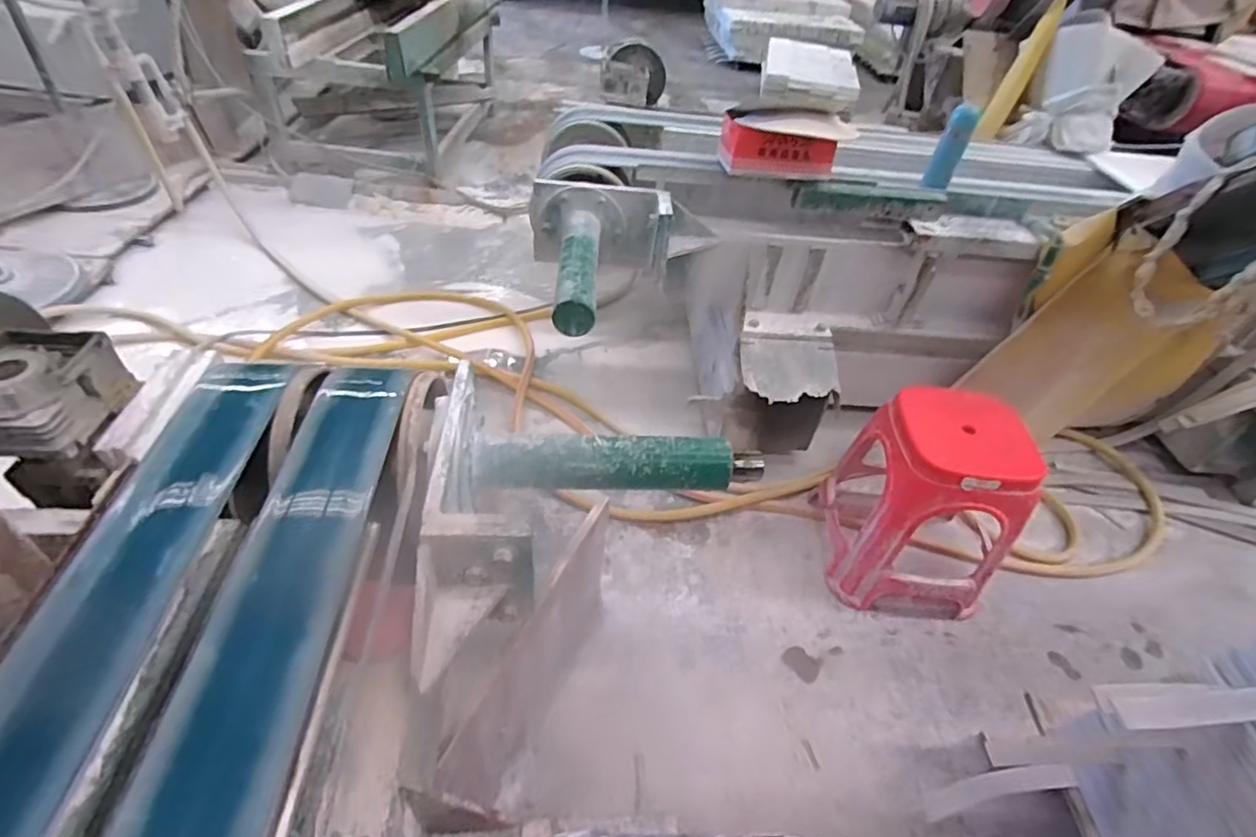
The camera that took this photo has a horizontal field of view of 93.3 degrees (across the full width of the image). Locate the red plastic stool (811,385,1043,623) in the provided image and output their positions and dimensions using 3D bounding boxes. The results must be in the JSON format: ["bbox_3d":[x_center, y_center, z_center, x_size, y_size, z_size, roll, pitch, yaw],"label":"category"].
[{"bbox_3d":[0.719,0.208,1.447,0.360,0.475,0.343,5,47,-1],"label":"red plastic stool"}]

